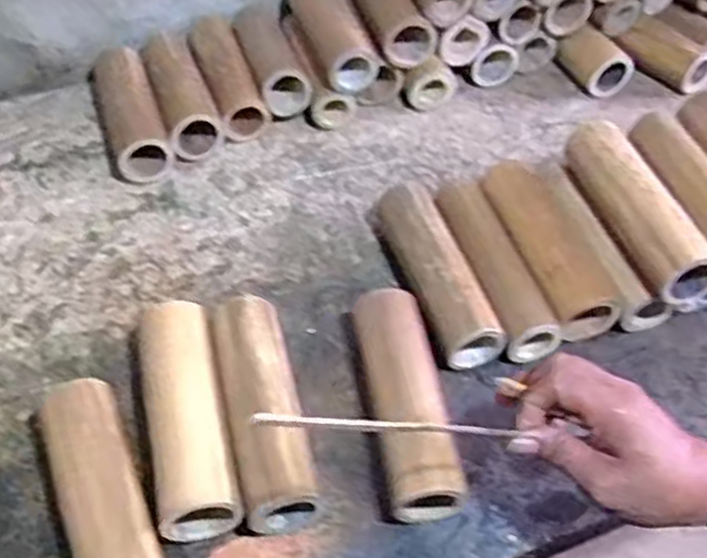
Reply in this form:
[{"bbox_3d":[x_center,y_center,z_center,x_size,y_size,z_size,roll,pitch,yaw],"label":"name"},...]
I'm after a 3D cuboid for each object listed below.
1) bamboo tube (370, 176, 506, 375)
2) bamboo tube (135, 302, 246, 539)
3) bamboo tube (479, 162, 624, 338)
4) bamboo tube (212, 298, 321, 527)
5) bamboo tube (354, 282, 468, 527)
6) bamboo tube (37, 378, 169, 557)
[{"bbox_3d":[0.070,-0.006,0.699,0.054,0.059,0.188,-14,52,-14],"label":"bamboo tube"},{"bbox_3d":[-0.130,0.101,0.601,0.063,0.063,0.185,-11,52,-11],"label":"bamboo tube"},{"bbox_3d":[0.167,-0.029,0.715,0.058,0.052,0.181,-14,52,-14],"label":"bamboo tube"},{"bbox_3d":[-0.068,0.099,0.605,0.056,0.060,0.179,-10,51,-11],"label":"bamboo tube"},{"bbox_3d":[0.039,0.090,0.616,0.057,0.056,0.193,-6,51,-7],"label":"bamboo tube"},{"bbox_3d":[-0.174,0.157,0.552,0.057,0.062,0.172,-20,53,-15],"label":"bamboo tube"}]

